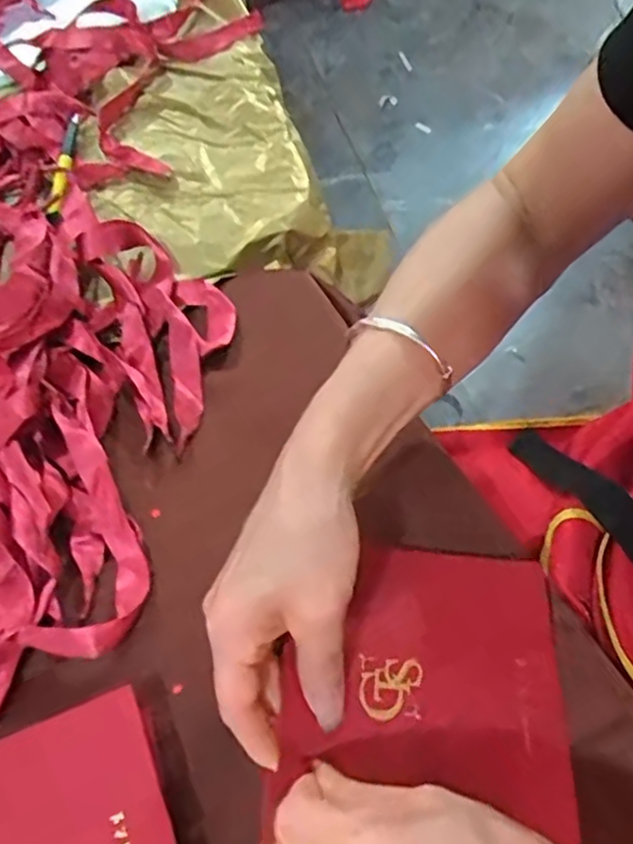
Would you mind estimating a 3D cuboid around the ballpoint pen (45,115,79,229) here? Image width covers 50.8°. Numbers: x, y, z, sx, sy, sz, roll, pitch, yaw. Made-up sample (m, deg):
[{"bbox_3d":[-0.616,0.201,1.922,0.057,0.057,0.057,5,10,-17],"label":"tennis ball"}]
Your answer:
[{"bbox_3d":[-0.200,-0.199,0.525,0.016,0.013,0.121,-8,61,4],"label":"ballpoint pen"}]

